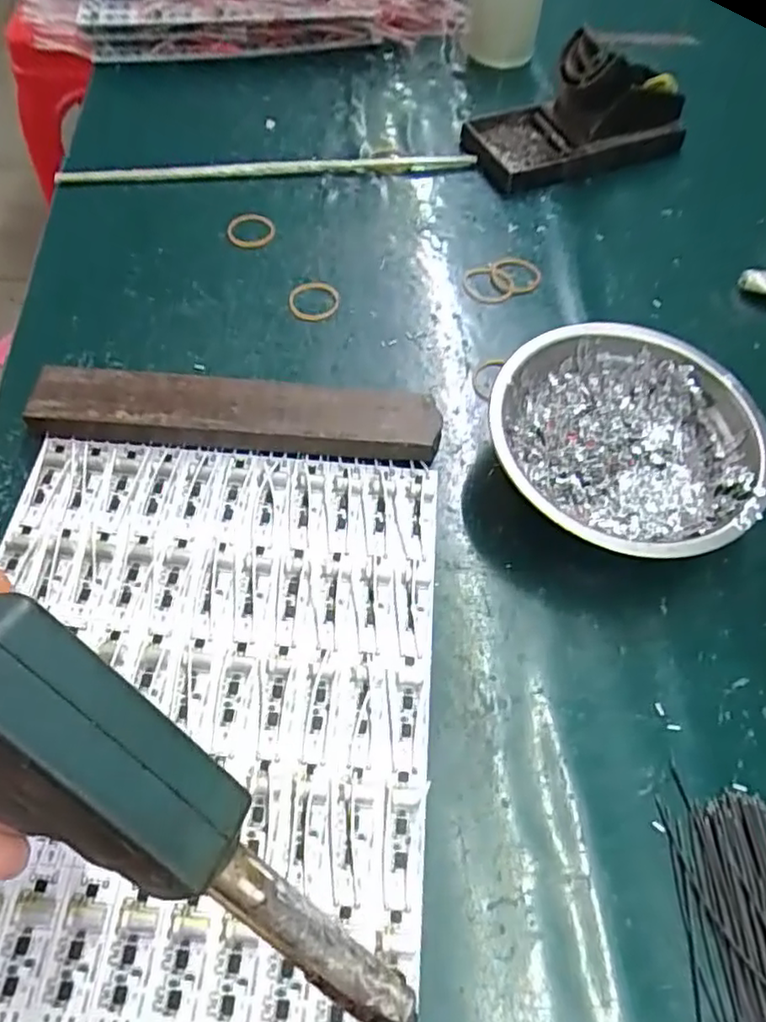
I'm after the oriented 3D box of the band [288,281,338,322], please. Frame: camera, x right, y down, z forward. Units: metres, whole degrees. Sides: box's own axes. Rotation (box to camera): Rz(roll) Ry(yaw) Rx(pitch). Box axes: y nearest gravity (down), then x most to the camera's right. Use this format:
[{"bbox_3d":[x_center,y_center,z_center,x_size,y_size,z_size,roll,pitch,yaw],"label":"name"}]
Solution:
[{"bbox_3d":[-0.040,-0.123,0.382,0.030,0.006,0.030,1,61,-2],"label":"band"}]

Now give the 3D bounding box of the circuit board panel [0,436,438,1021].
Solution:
[{"bbox_3d":[-0.078,0.072,0.268,0.193,0.005,0.229,5,61,0],"label":"circuit board panel"}]

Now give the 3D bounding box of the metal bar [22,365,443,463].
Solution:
[{"bbox_3d":[-0.074,-0.048,0.330,0.200,0.019,0.035,5,61,0],"label":"metal bar"}]

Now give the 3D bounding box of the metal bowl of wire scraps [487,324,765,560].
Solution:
[{"bbox_3d":[0.116,-0.029,0.311,0.119,0.045,0.121,1,61,-2],"label":"metal bowl of wire scraps"}]

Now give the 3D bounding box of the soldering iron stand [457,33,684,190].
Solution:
[{"bbox_3d":[0.127,-0.255,0.415,0.127,0.067,0.062,-18,63,-12],"label":"soldering iron stand"}]

